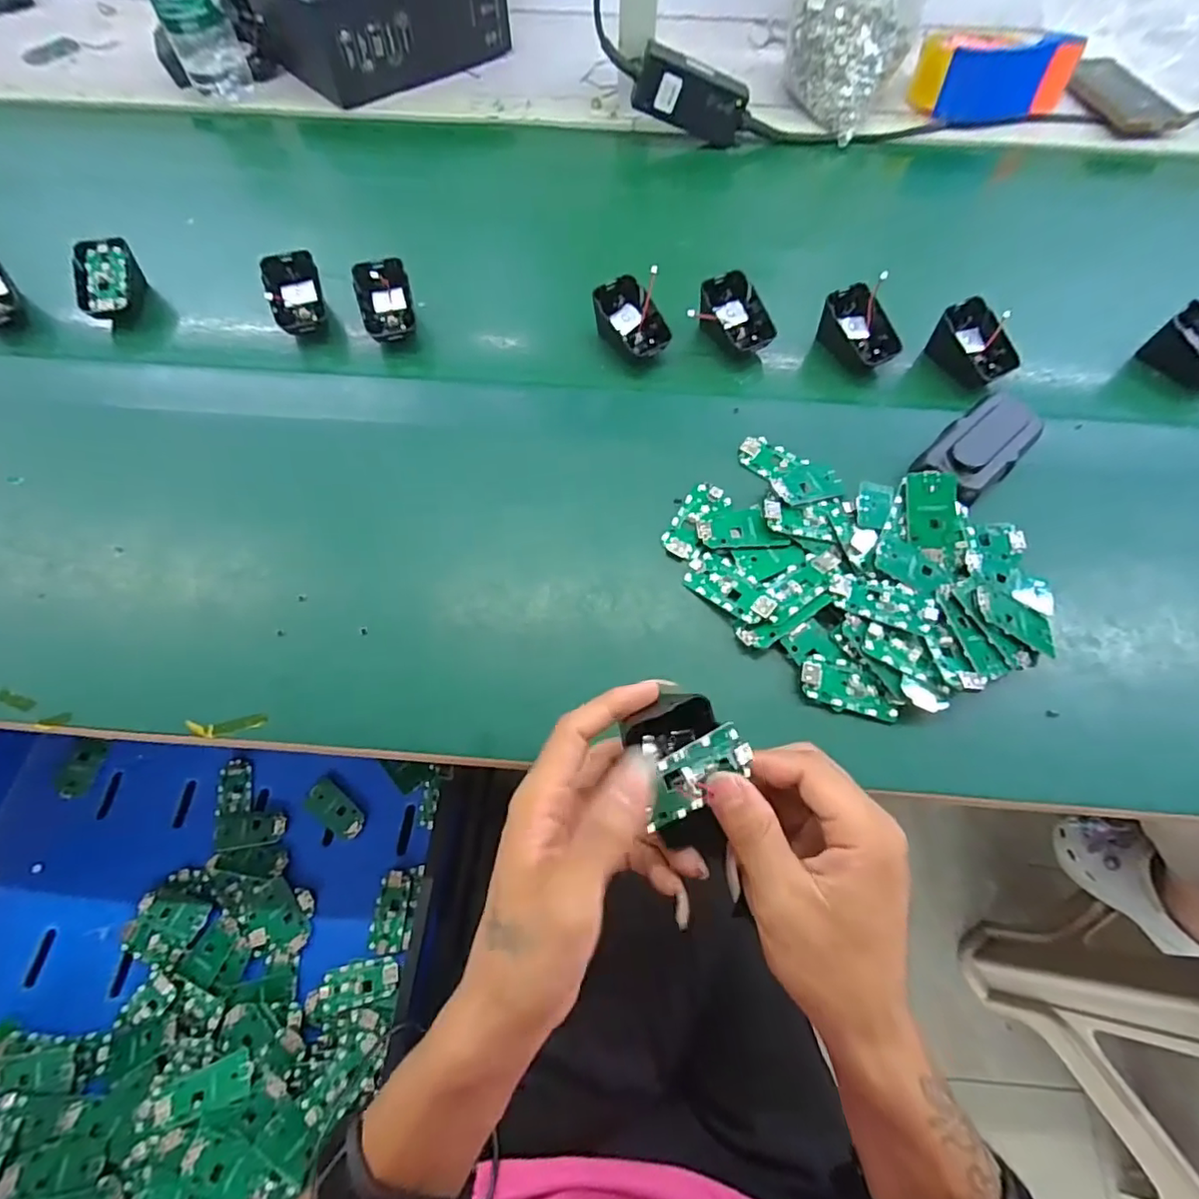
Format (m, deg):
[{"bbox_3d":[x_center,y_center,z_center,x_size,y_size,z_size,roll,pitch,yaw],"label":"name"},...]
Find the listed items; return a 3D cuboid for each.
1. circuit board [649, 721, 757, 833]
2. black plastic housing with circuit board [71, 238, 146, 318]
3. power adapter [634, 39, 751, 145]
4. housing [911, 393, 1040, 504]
[{"bbox_3d":[0.043,0.079,0.262,0.053,0.006,0.030,-28,106,-7],"label":"circuit board"},{"bbox_3d":[-0.425,-0.272,0.510,0.043,0.046,0.071,-6,64,-3],"label":"black plastic housing with circuit board"},{"bbox_3d":[0.095,-0.511,0.598,0.115,0.051,0.022,12,63,-16],"label":"power adapter"},{"bbox_3d":[0.284,-0.116,0.429,0.106,0.020,0.051,-39,70,-17],"label":"housing"}]

